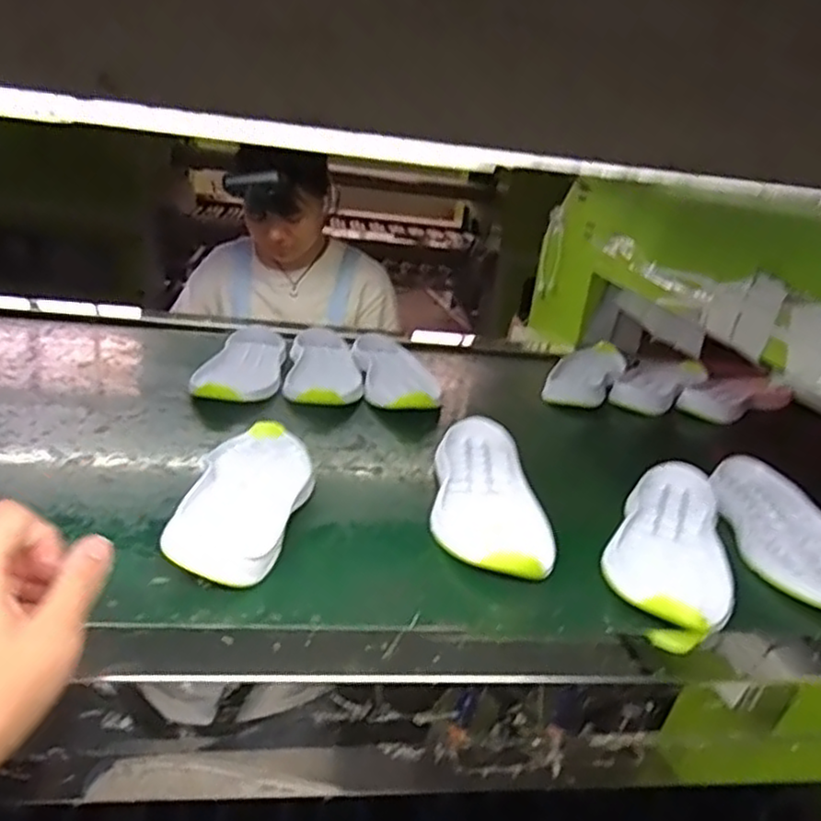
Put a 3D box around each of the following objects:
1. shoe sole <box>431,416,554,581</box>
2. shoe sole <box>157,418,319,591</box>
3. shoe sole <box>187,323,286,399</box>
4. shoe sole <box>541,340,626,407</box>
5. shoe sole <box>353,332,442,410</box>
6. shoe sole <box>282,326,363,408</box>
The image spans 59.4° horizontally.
[{"bbox_3d":[0.060,0.065,0.589,0.082,0.028,0.230,5,21,-4],"label":"shoe sole"},{"bbox_3d":[-0.121,0.058,0.548,0.084,0.030,0.228,4,21,-6],"label":"shoe sole"},{"bbox_3d":[-0.192,-0.058,0.832,0.088,0.020,0.236,4,21,-6],"label":"shoe sole"},{"bbox_3d":[0.238,-0.048,0.957,0.073,0.037,0.217,16,23,22],"label":"shoe sole"},{"bbox_3d":[-0.022,-0.046,0.863,0.084,0.031,0.231,1,22,-13],"label":"shoe sole"},{"bbox_3d":[-0.101,-0.054,0.854,0.082,0.030,0.223,4,21,-5],"label":"shoe sole"}]

